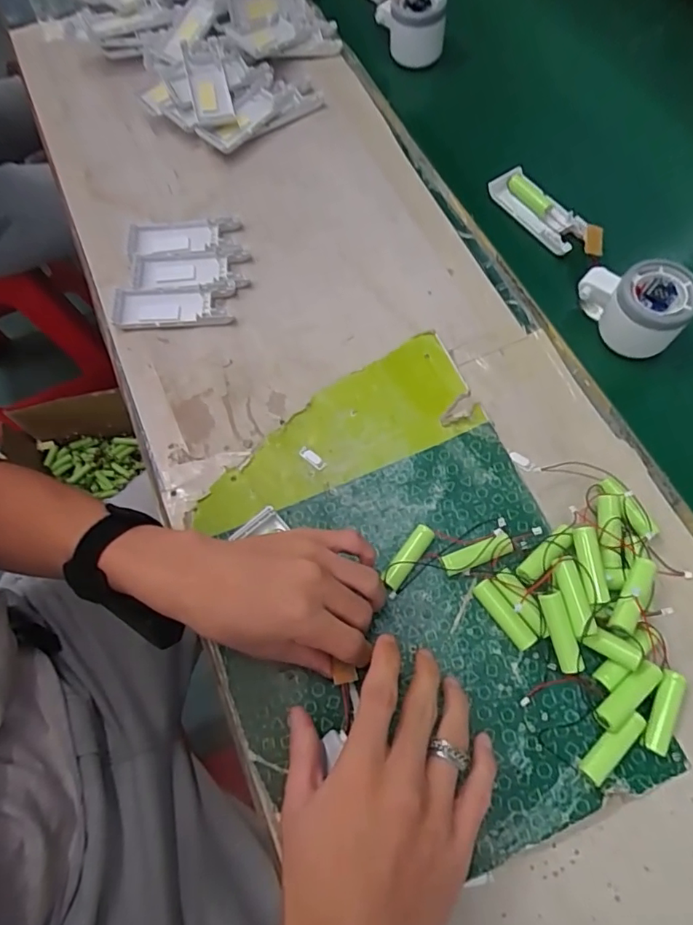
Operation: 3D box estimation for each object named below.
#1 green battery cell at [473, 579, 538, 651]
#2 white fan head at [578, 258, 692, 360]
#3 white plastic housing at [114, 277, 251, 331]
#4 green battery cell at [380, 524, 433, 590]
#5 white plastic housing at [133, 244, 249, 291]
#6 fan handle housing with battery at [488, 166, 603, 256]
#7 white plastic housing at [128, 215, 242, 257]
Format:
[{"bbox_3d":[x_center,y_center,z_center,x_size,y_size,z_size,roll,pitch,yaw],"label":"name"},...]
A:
[{"bbox_3d":[0.104,0.101,0.347,0.012,0.015,0.049,-34,70,-10],"label":"green battery cell"},{"bbox_3d":[0.229,-0.126,0.420,0.076,0.054,0.054,15,69,9],"label":"white fan head"},{"bbox_3d":[-0.146,-0.138,0.460,0.114,0.014,0.043,-6,67,1],"label":"white plastic housing"},{"bbox_3d":[0.043,0.065,0.362,0.015,0.017,0.050,35,74,16],"label":"green battery cell"},{"bbox_3d":[-0.141,-0.175,0.474,0.103,0.015,0.042,-2,67,3],"label":"white plastic housing"},{"bbox_3d":[0.189,-0.231,0.490,0.040,0.026,0.126,-33,69,-10],"label":"fan handle housing with battery"},{"bbox_3d":[-0.151,-0.210,0.490,0.099,0.018,0.043,-5,67,1],"label":"white plastic housing"}]

